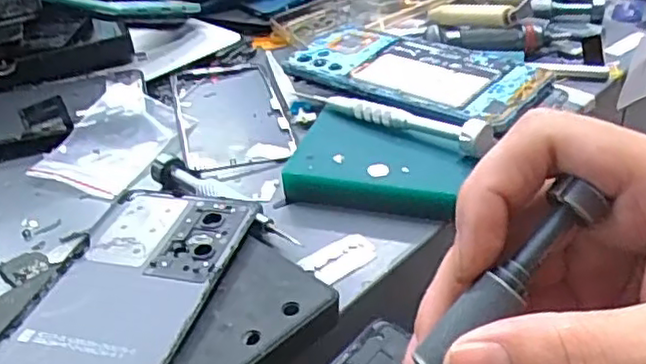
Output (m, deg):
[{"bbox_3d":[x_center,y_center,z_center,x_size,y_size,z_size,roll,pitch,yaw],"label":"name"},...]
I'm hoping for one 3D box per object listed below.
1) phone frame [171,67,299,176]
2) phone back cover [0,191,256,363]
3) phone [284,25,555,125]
[{"bbox_3d":[-0.061,-0.046,0.440,0.064,0.007,0.141,-12,34,-10],"label":"phone frame"},{"bbox_3d":[-0.085,0.052,0.265,0.072,0.005,0.154,5,35,15],"label":"phone back cover"},{"bbox_3d":[0.056,-0.071,0.415,0.154,0.009,0.080,20,41,33],"label":"phone"}]

